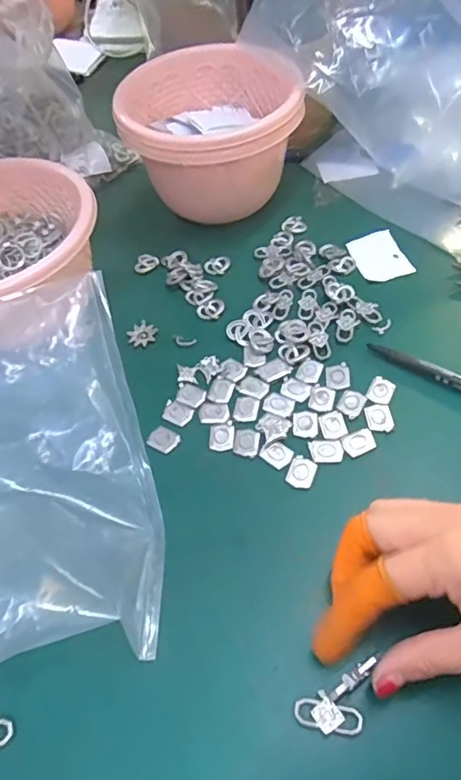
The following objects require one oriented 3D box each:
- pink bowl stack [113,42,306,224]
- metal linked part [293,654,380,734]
[{"bbox_3d":[-0.018,-0.219,0.468,0.141,0.091,0.129,-15,54,-6],"label":"pink bowl stack"},{"bbox_3d":[0.055,0.146,0.257,0.045,0.008,0.025,-43,65,-1],"label":"metal linked part"}]

